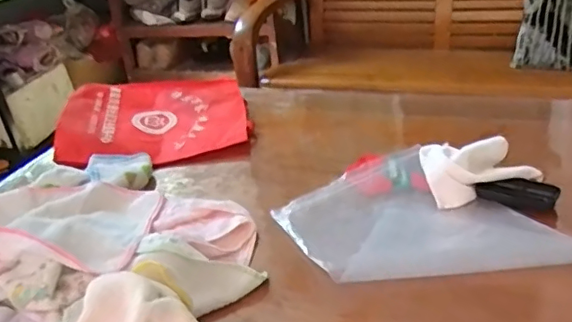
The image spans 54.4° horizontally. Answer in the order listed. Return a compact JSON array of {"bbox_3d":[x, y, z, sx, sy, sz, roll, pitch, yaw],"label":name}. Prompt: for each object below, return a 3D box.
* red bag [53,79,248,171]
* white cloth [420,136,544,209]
[{"bbox_3d":[-0.274,-0.101,1.164,0.373,0.093,0.318,-13,29,-10],"label":"red bag"},{"bbox_3d":[0.295,0.010,0.847,0.161,0.060,0.113,-6,29,4],"label":"white cloth"}]

